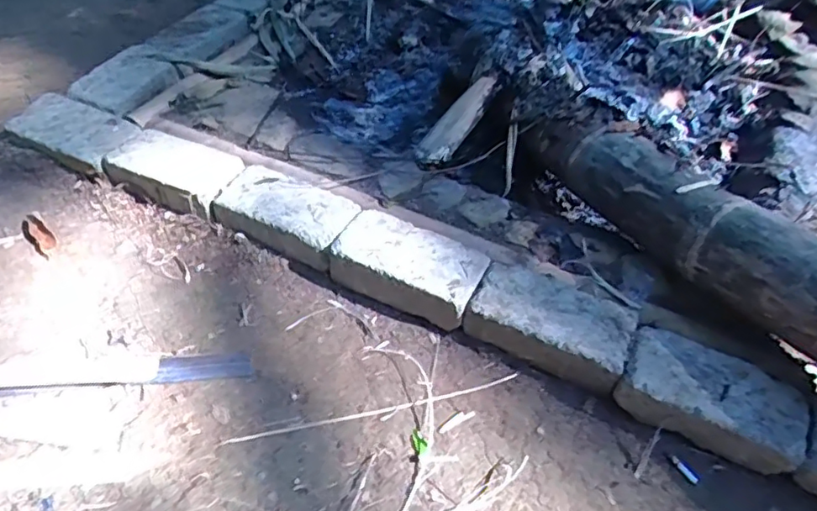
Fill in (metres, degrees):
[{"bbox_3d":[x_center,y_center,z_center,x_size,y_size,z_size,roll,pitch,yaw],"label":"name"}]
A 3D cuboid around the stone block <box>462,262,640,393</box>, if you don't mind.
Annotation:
[{"bbox_3d":[0.196,0.093,0.805,0.208,0.078,0.121,21,51,18],"label":"stone block"}]

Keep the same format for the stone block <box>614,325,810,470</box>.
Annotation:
[{"bbox_3d":[0.372,0.181,0.729,0.203,0.078,0.108,24,52,19],"label":"stone block"}]

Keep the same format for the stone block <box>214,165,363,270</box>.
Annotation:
[{"bbox_3d":[-0.184,-0.057,0.917,0.201,0.084,0.113,19,48,16],"label":"stone block"}]

